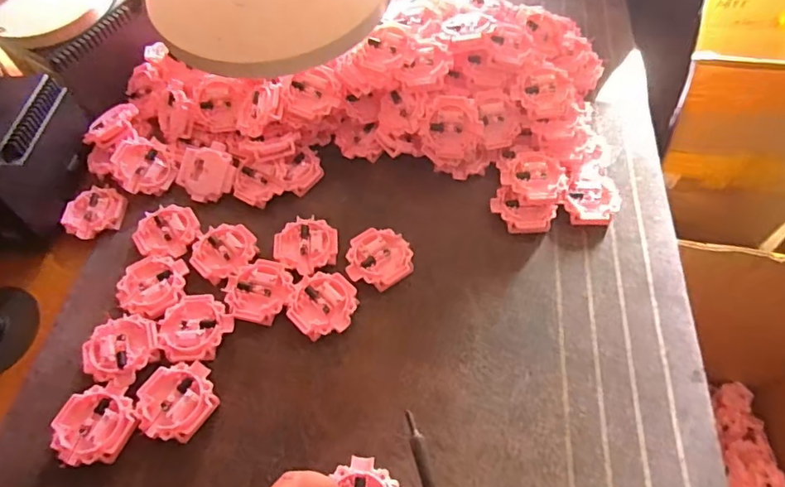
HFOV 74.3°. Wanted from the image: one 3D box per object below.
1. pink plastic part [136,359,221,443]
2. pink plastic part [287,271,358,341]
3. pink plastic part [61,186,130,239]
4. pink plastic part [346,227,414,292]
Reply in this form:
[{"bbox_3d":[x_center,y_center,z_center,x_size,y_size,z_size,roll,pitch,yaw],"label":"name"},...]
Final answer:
[{"bbox_3d":[-0.152,0.109,0.365,0.051,0.008,0.054,-1,57,1],"label":"pink plastic part"},{"bbox_3d":[-0.055,0.047,0.403,0.052,0.008,0.052,-1,57,1],"label":"pink plastic part"},{"bbox_3d":[-0.264,-0.028,0.461,0.049,0.008,0.051,-1,57,1],"label":"pink plastic part"},{"bbox_3d":[-0.012,0.012,0.427,0.055,0.007,0.051,-1,57,1],"label":"pink plastic part"}]

